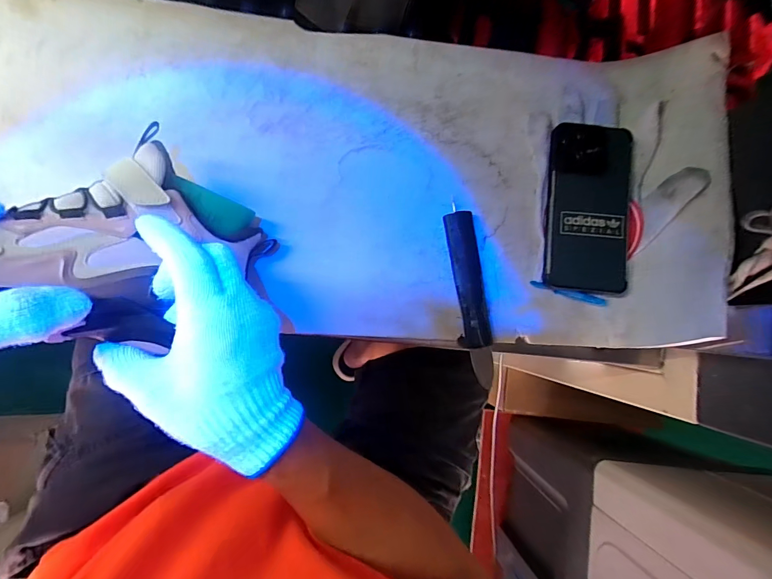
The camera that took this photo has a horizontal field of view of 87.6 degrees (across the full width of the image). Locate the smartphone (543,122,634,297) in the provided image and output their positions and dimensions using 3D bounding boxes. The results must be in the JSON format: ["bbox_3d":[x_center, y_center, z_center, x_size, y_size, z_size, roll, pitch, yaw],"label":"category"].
[{"bbox_3d":[0.199,-0.080,0.395,0.084,0.016,0.163,6,86,2],"label":"smartphone"}]

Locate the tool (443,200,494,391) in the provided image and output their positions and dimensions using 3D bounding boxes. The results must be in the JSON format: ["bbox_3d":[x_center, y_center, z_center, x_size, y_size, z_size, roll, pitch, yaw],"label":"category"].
[{"bbox_3d":[0.082,0.007,0.389,0.031,0.015,0.167,-6,88,-6],"label":"tool"}]

